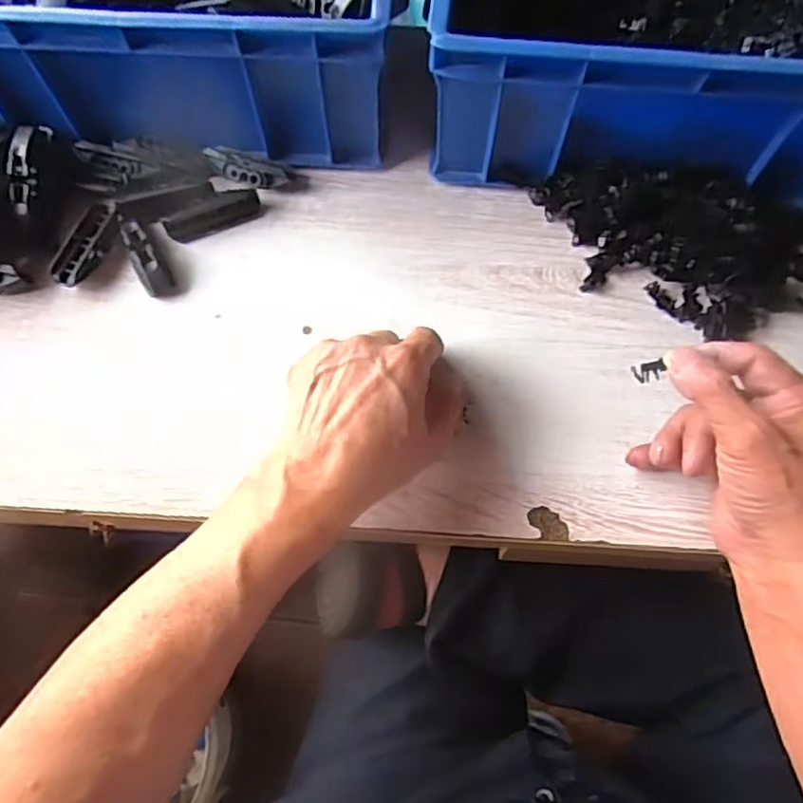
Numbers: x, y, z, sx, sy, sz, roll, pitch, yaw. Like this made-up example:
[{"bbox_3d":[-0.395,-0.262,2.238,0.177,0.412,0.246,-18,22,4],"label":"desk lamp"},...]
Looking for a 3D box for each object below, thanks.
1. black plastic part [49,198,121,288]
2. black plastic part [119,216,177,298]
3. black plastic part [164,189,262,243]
[{"bbox_3d":[-0.228,-0.115,0.456,0.021,0.016,0.073,22,69,9],"label":"black plastic part"},{"bbox_3d":[-0.185,-0.104,0.452,0.018,0.018,0.061,-31,71,-13],"label":"black plastic part"},{"bbox_3d":[-0.141,-0.141,0.471,0.070,0.016,0.020,-27,70,-12],"label":"black plastic part"}]

